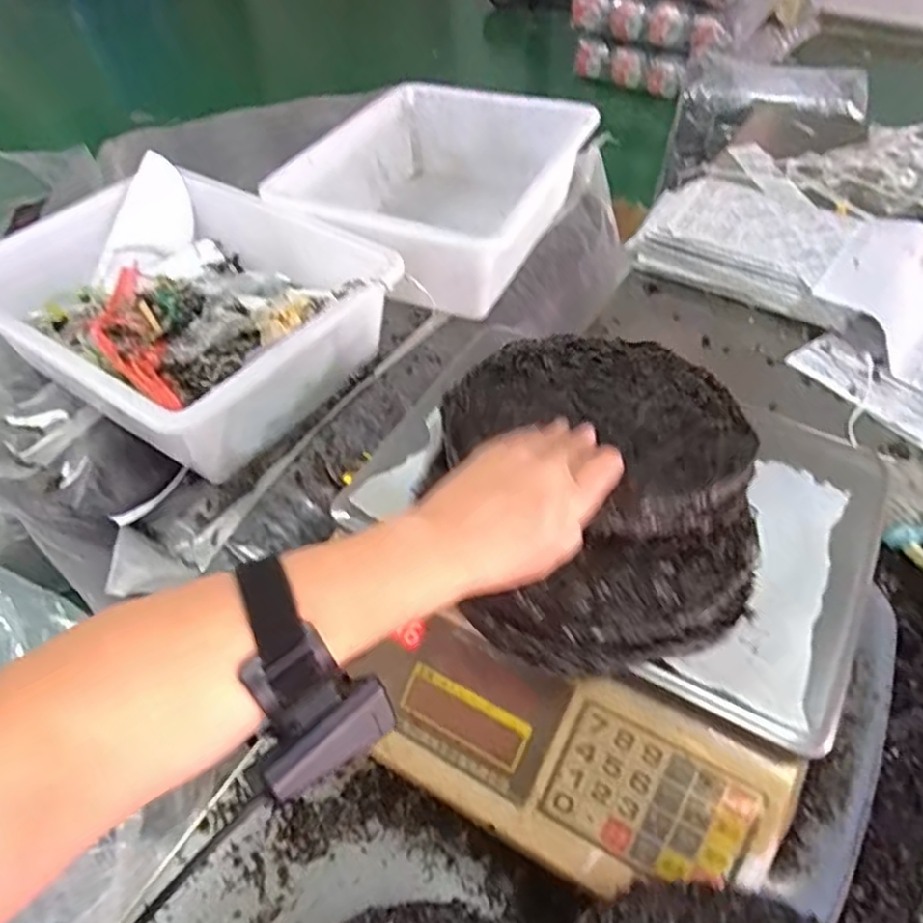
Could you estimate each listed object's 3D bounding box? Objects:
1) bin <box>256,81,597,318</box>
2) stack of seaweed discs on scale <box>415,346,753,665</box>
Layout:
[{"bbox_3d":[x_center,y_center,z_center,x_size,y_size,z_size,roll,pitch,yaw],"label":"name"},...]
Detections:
[{"bbox_3d":[-0.018,-0.318,0.837,0.279,0.135,0.369,18,52,15],"label":"bin"},{"bbox_3d":[0.083,-0.001,0.433,0.193,0.051,0.255,7,50,6],"label":"stack of seaweed discs on scale"}]

